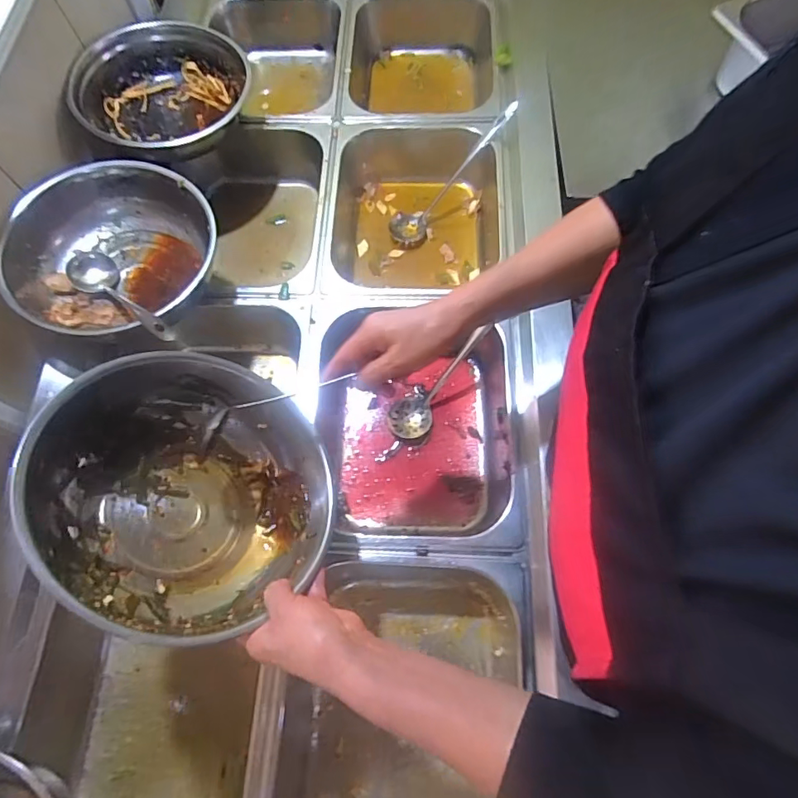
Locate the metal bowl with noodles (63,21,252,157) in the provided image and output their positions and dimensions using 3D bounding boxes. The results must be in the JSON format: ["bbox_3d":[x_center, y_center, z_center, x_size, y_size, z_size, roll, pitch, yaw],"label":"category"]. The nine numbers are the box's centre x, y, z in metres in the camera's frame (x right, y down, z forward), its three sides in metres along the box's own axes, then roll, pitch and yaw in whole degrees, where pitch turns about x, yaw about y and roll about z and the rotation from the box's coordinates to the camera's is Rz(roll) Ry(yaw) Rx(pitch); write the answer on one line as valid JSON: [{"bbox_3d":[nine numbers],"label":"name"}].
[{"bbox_3d":[-0.357,-0.460,0.774,0.239,0.097,0.243,-1,68,2],"label":"metal bowl with noodles"}]

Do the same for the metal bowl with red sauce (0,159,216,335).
[{"bbox_3d":[-0.359,-0.181,0.654,0.229,0.115,0.247,-1,68,2],"label":"metal bowl with red sauce"}]

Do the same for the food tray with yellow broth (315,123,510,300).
[{"bbox_3d":[0.026,-0.274,0.801,0.275,0.115,0.324,4,68,3],"label":"food tray with yellow broth"}]

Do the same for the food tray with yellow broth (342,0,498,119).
[{"bbox_3d":[0.043,-0.567,0.932,0.272,0.154,0.310,1,68,3],"label":"food tray with yellow broth"}]

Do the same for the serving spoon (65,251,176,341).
[{"bbox_3d":[-0.345,-0.123,0.637,0.259,0.052,0.057,33,72,33],"label":"serving spoon"}]

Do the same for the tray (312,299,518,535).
[{"bbox_3d":[0.020,0.037,0.673,0.252,0.106,0.270,-1,68,2],"label":"tray"}]

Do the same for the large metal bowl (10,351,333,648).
[{"bbox_3d":[-0.201,0.086,0.483,0.259,0.110,0.266,-14,72,-40],"label":"large metal bowl"}]

